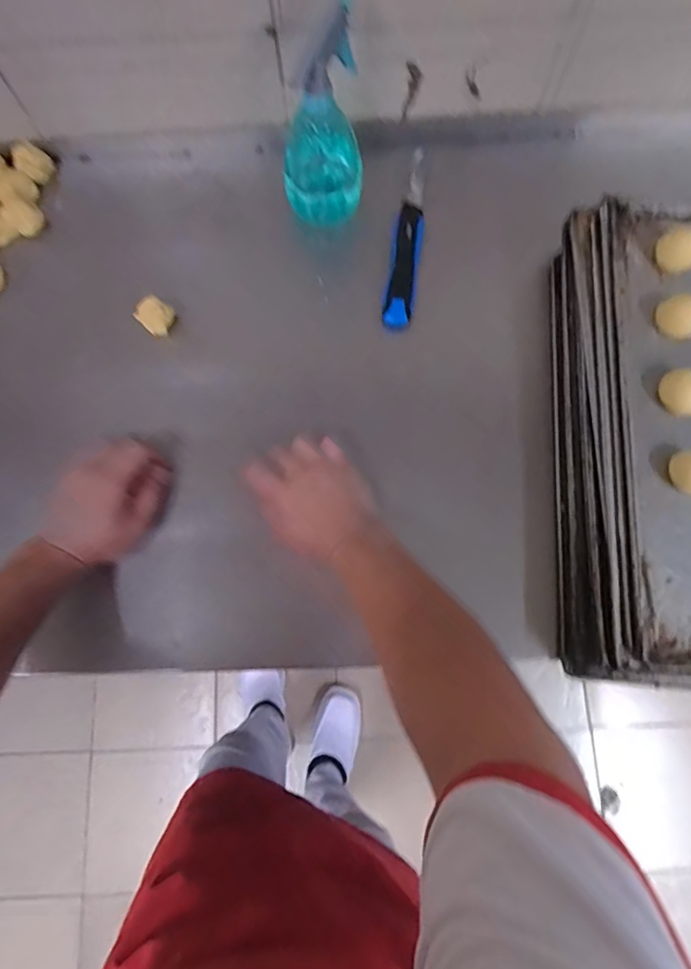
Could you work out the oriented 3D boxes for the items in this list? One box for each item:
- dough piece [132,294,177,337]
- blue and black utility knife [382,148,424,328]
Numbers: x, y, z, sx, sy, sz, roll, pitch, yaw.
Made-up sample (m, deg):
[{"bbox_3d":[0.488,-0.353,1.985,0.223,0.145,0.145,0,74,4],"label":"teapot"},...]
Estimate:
[{"bbox_3d":[-0.206,-0.184,0.562,0.034,0.031,0.032,0,76,1],"label":"dough piece"},{"bbox_3d":[0.071,-0.285,0.592,0.032,0.024,0.227,8,76,3],"label":"blue and black utility knife"}]

